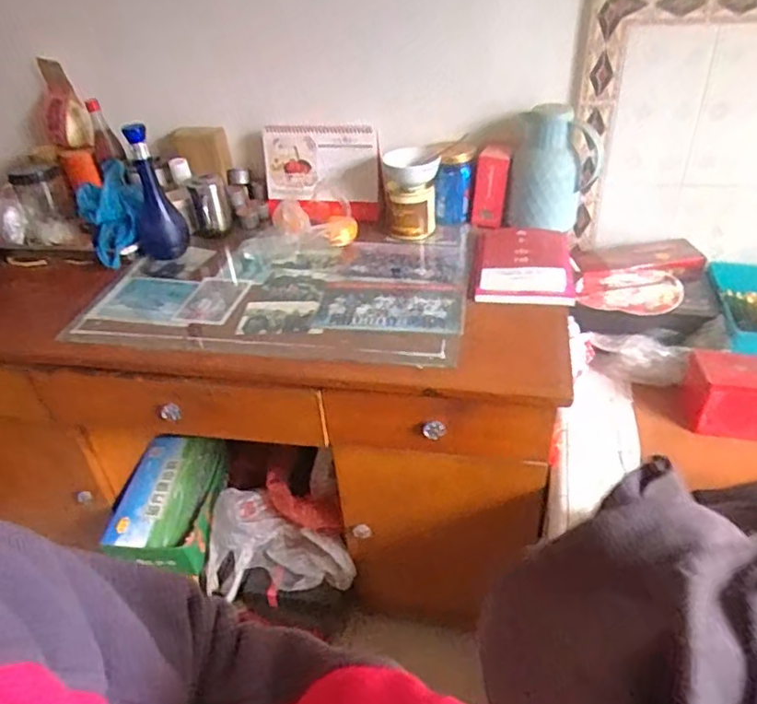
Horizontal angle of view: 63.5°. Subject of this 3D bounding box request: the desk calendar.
[{"bbox_3d":[-0.128,-0.362,1.283,0.256,0.183,0.093,13,40,21],"label":"desk calendar"}]

